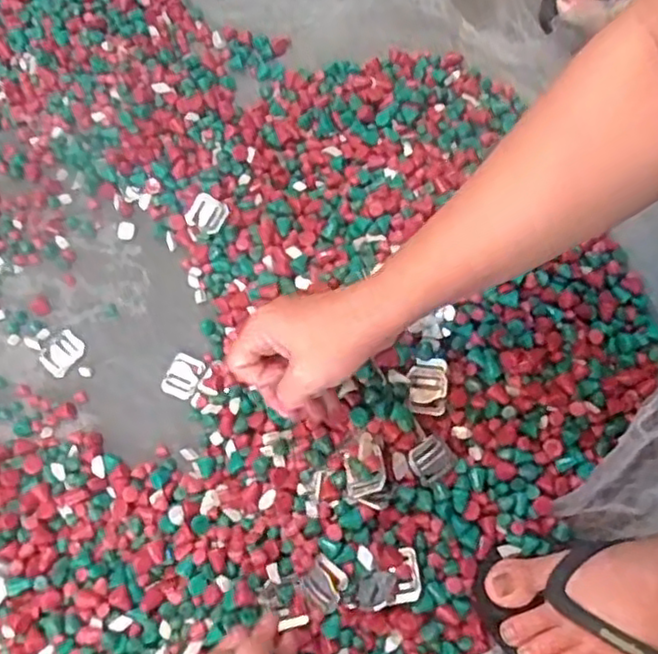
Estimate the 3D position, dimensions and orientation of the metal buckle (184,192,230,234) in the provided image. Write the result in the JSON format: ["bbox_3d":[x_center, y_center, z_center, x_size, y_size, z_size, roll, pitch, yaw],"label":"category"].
[{"bbox_3d":[-0.107,-0.100,0.595,0.037,0.005,0.030,25,89,9],"label":"metal buckle"}]

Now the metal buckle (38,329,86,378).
[{"bbox_3d":[-0.227,0.022,0.575,0.029,0.004,0.036,38,76,13],"label":"metal buckle"}]

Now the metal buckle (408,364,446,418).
[{"bbox_3d":[0.074,0.047,0.508,0.028,0.011,0.036,1,71,2],"label":"metal buckle"}]

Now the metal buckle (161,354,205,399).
[{"bbox_3d":[-0.122,0.041,0.566,0.029,0.006,0.037,18,72,7],"label":"metal buckle"}]

